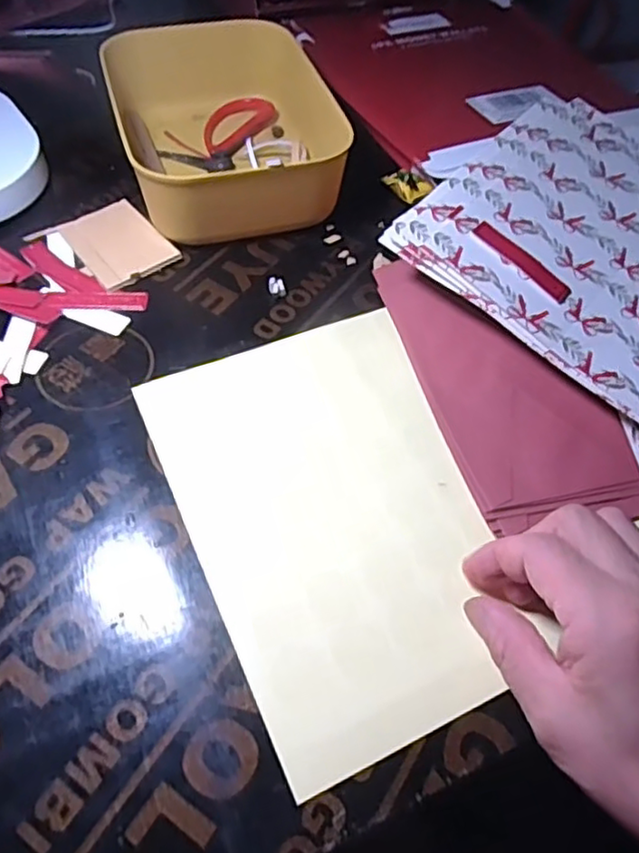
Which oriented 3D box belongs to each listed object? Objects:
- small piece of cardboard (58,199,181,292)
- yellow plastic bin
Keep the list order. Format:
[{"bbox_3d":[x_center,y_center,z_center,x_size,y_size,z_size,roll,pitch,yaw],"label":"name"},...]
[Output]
[{"bbox_3d":[-0.129,-0.119,0.406,0.051,0.005,0.077,-31,61,-22],"label":"small piece of cardboard"},{"bbox_3d":[-0.065,-0.205,0.437,0.134,0.053,0.192,-16,57,-13],"label":"yellow plastic bin"}]

